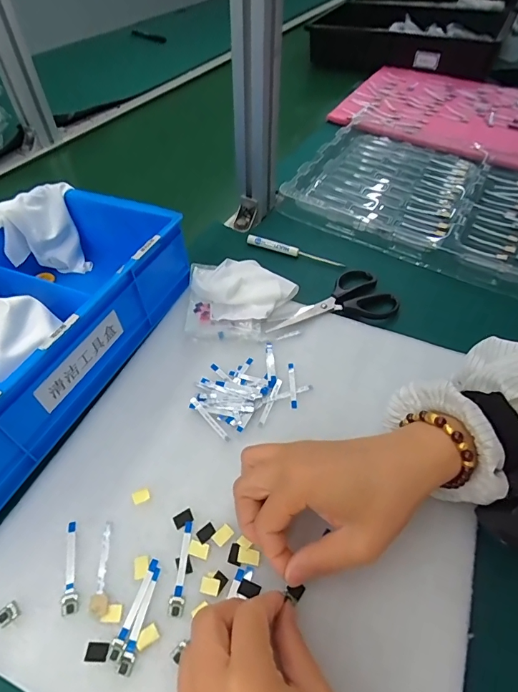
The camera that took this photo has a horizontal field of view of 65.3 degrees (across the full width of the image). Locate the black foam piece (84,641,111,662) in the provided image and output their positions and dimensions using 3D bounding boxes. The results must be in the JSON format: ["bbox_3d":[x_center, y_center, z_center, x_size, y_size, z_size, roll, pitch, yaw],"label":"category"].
[{"bbox_3d":[-0.103,0.193,0.256,0.014,0.004,0.010,5,53,0],"label":"black foam piece"}]

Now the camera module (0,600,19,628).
[{"bbox_3d":[-0.167,0.177,0.267,0.013,0.004,0.011,-32,62,-24],"label":"camera module"}]

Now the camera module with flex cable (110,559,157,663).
[{"bbox_3d":[-0.083,0.175,0.271,0.009,0.004,0.059,18,54,9],"label":"camera module with flex cable"}]

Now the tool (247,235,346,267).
[{"bbox_3d":[0.046,-0.120,0.523,0.129,0.015,0.008,20,55,10],"label":"tool"}]

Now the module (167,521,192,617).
[{"bbox_3d":[-0.054,0.156,0.287,0.010,0.004,0.059,6,53,0],"label":"module"}]

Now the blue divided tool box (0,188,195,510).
[{"bbox_3d":[-0.237,-0.018,0.377,0.206,0.101,0.347,20,54,15],"label":"blue divided tool box"}]

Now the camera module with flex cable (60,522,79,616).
[{"bbox_3d":[-0.134,0.155,0.285,0.011,0.004,0.060,-10,55,-11],"label":"camera module with flex cable"}]

